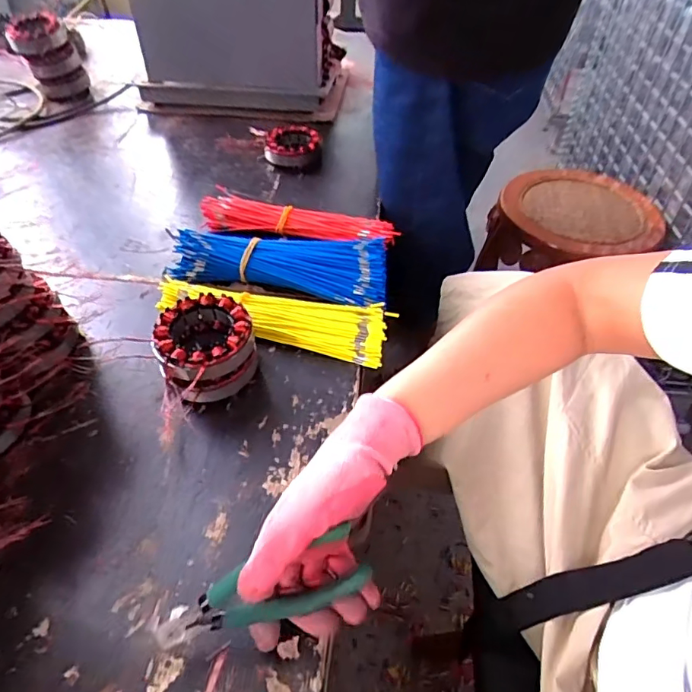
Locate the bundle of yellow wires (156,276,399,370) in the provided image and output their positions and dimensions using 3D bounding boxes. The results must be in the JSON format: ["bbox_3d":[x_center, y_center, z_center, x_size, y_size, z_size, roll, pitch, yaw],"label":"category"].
[{"bbox_3d":[-0.077,-0.035,0.540,0.247,0.033,0.069,13,49,11],"label":"bundle of yellow wires"}]

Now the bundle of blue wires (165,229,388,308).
[{"bbox_3d":[-0.070,-0.097,0.586,0.242,0.054,0.095,7,48,9],"label":"bundle of blue wires"}]

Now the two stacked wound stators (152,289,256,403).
[{"bbox_3d":[-0.131,0.005,0.476,0.082,0.067,0.086,-16,50,-16],"label":"two stacked wound stators"}]

